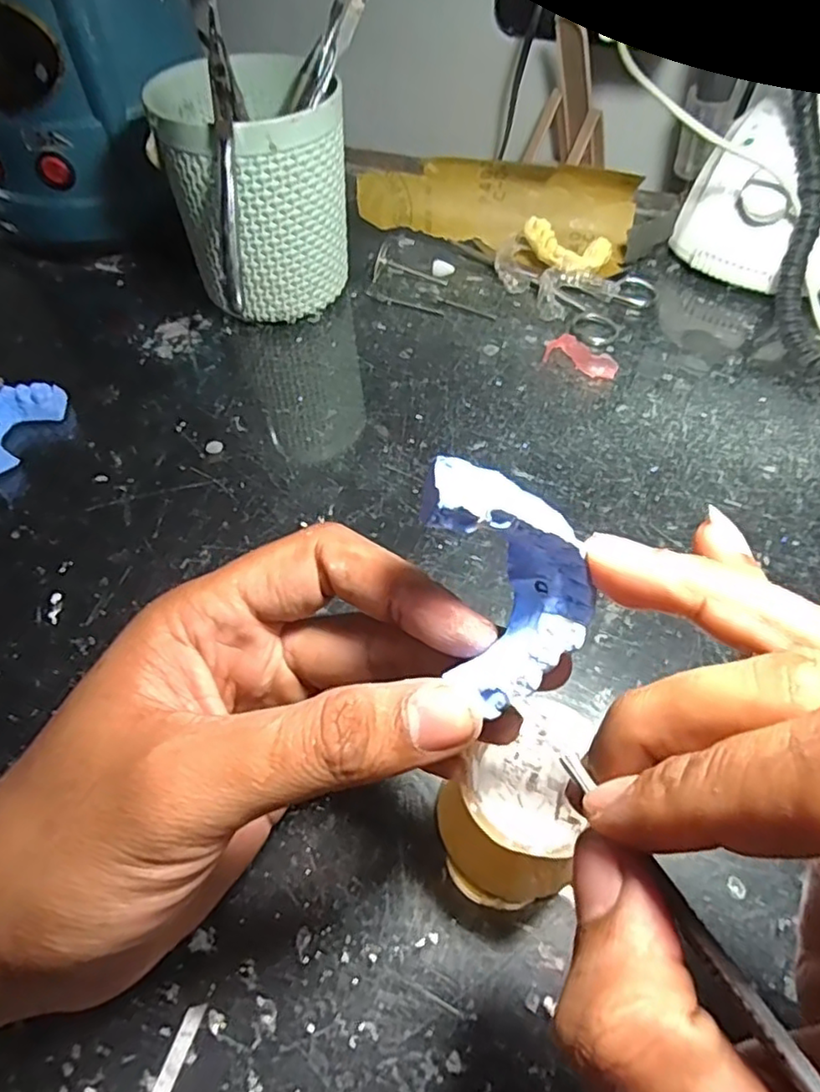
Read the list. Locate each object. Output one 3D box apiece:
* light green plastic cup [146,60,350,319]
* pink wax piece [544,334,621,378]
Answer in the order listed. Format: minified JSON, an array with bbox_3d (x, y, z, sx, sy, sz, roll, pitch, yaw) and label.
[{"bbox_3d":[-0.083,-0.197,0.355,0.093,0.125,0.101,0,54,0],"label":"light green plastic cup"},{"bbox_3d":[0.097,-0.107,0.358,0.043,0.010,0.018,24,58,17],"label":"pink wax piece"}]

